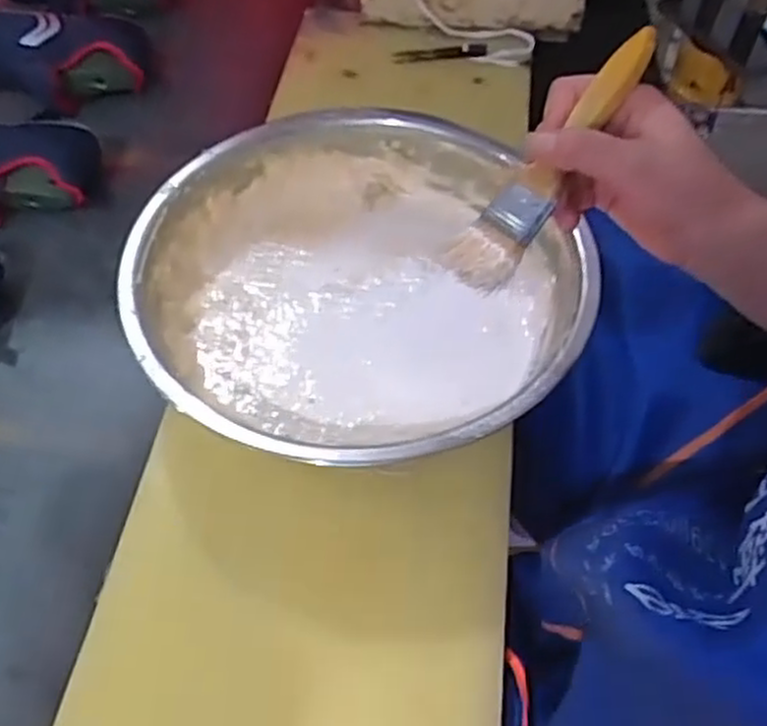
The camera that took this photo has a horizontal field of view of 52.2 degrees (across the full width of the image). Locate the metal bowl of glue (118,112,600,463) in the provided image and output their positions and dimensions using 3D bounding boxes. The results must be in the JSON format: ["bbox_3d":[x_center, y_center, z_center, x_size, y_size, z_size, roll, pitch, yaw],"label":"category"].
[{"bbox_3d":[-0.026,-0.052,0.598,0.309,0.088,0.326,1,53,-1],"label":"metal bowl of glue"}]

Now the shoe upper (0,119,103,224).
[{"bbox_3d":[-0.423,-0.201,0.805,0.239,0.072,0.106,2,53,0],"label":"shoe upper"}]

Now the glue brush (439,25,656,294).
[{"bbox_3d":[0.090,-0.107,0.413,0.034,0.012,0.155,40,101,25],"label":"glue brush"}]

